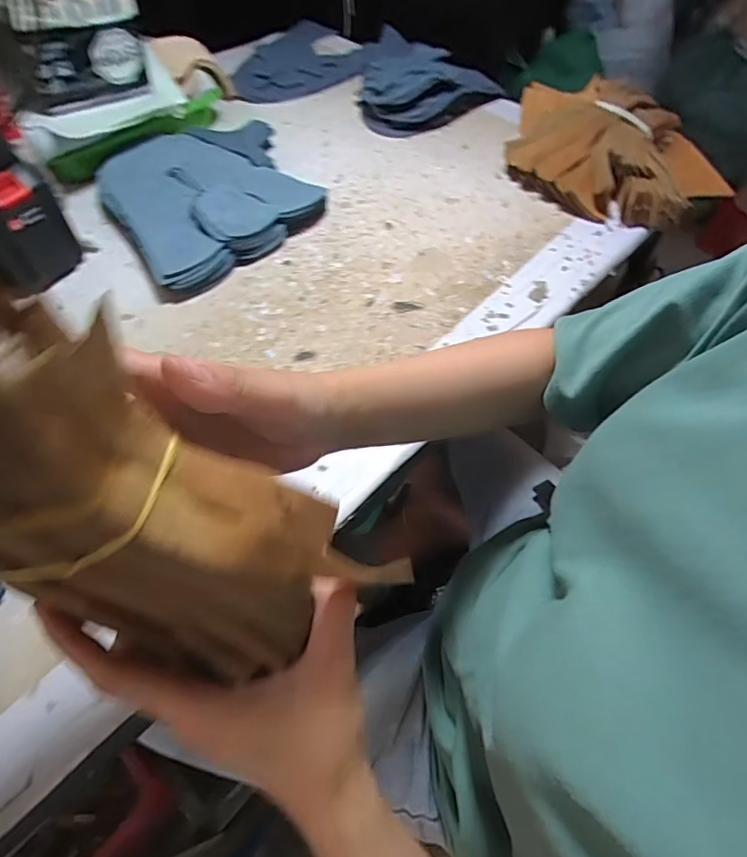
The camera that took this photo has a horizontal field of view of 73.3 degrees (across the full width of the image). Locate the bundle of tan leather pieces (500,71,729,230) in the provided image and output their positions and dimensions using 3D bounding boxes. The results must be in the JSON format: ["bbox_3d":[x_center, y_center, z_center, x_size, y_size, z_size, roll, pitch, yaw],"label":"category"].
[{"bbox_3d":[0.281,-0.333,0.587,0.238,0.073,0.208,19,58,12],"label":"bundle of tan leather pieces"}]

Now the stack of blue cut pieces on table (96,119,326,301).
[{"bbox_3d":[-0.182,-0.260,0.565,0.208,0.031,0.248,-29,61,-18],"label":"stack of blue cut pieces on table"}]

